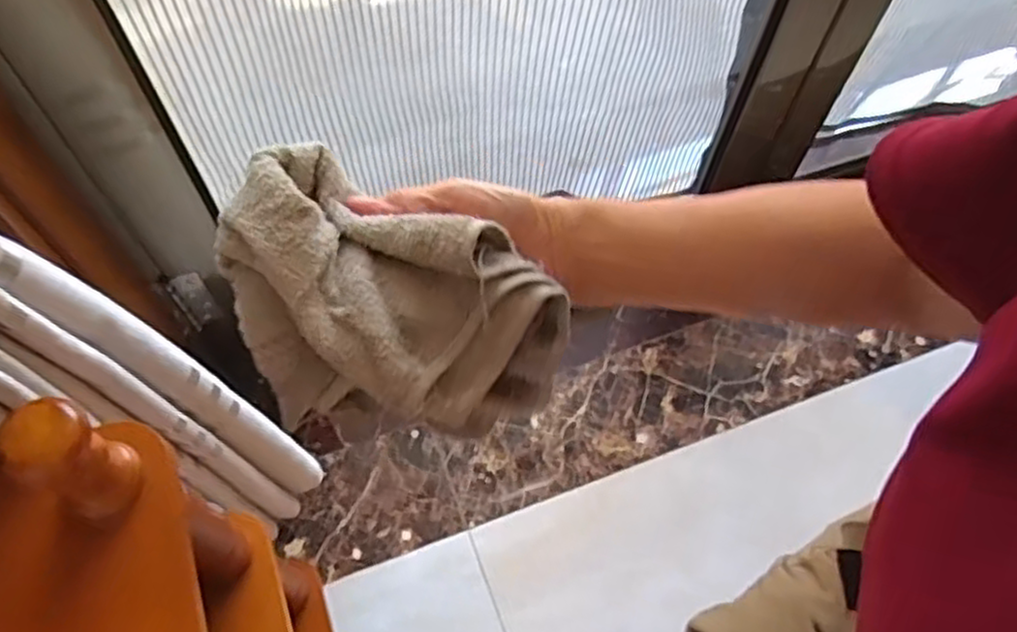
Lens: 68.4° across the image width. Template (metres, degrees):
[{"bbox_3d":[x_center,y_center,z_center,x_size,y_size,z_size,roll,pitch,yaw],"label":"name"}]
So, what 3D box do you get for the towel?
[{"bbox_3d":[-0.066,-0.005,0.387,0.177,0.081,0.114,23,63,11],"label":"towel"}]

